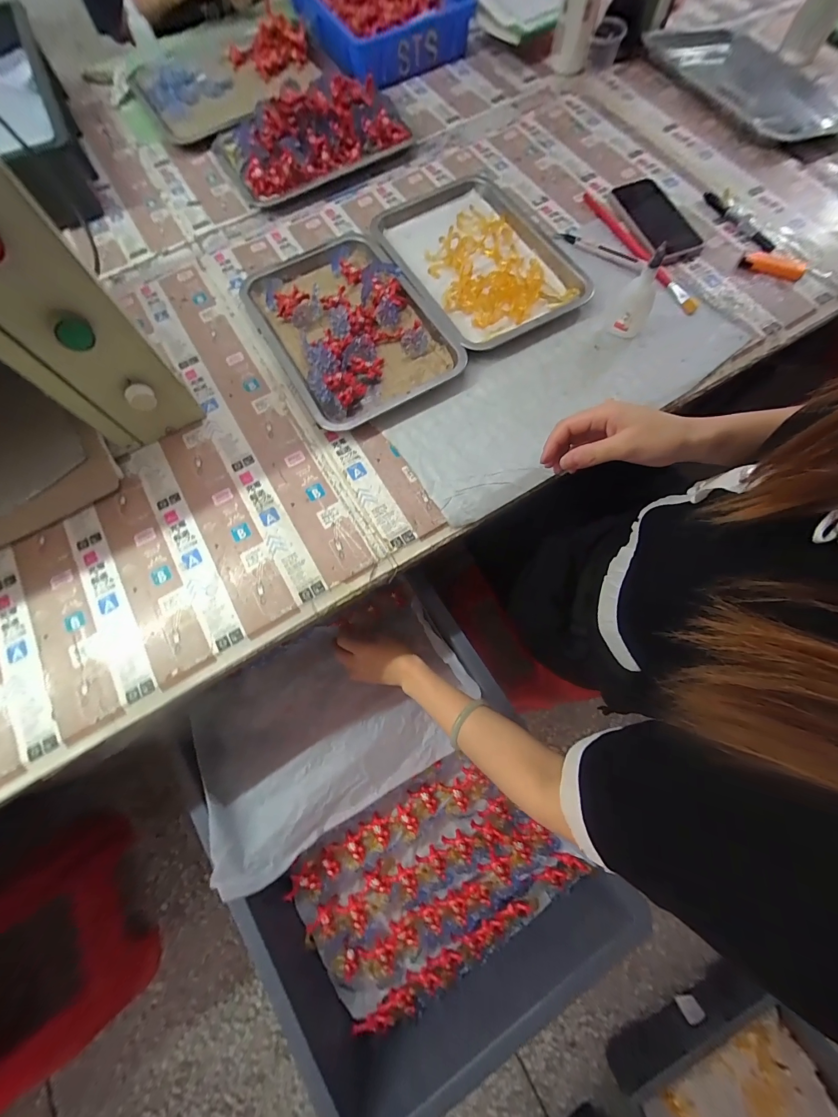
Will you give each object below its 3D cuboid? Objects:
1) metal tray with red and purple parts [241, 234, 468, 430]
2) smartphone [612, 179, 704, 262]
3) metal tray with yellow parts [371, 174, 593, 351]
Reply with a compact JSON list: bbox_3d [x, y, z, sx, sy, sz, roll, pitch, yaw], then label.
[{"bbox_3d":[-0.098,-0.321,0.484,0.211,0.032,0.321,-30,73,-8],"label":"metal tray with red and purple parts"},{"bbox_3d":[0.354,-0.505,0.530,0.079,0.010,0.160,-17,72,-4],"label":"smartphone"},{"bbox_3d":[0.078,-0.443,0.518,0.219,0.021,0.327,-29,73,-8],"label":"metal tray with yellow parts"}]

